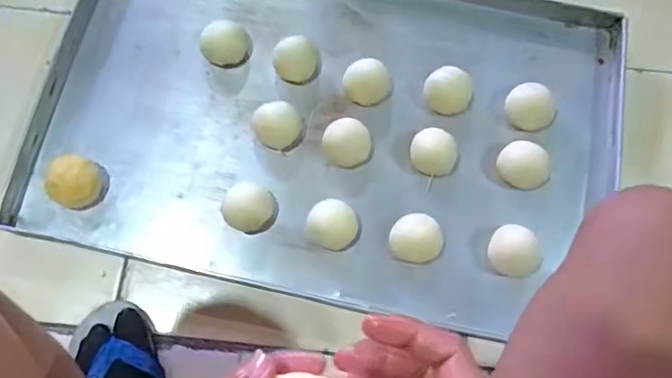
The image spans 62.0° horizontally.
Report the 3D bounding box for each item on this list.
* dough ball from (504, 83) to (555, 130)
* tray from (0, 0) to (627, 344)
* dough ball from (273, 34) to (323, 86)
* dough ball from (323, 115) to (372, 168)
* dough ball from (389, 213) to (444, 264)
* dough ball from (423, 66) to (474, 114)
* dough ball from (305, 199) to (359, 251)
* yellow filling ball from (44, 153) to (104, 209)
[{"bbox_3d":[0.247,-0.105,0.708,0.058,0.029,0.059,1,73,-2],"label":"dough ball"},{"bbox_3d":[-0.002,-0.100,0.698,0.690,0.035,0.457,12,73,2],"label":"tray"},{"bbox_3d":[-0.050,-0.164,0.715,0.066,0.036,0.056,4,73,-1],"label":"dough ball"},{"bbox_3d":[0.014,-0.056,0.686,0.058,0.027,0.053,1,73,-2],"label":"dough ball"},{"bbox_3d":[0.095,0.057,0.648,0.062,0.033,0.059,18,73,3],"label":"dough ball"},{"bbox_3d":[0.143,-0.125,0.710,0.059,0.030,0.052,18,73,4],"label":"dough ball"},{"bbox_3d":[-0.004,0.043,0.656,0.058,0.031,0.052,14,73,2],"label":"dough ball"},{"bbox_3d":[-0.305,-0.011,0.651,0.059,0.046,0.064,38,75,9],"label":"yellow filling ball"}]

